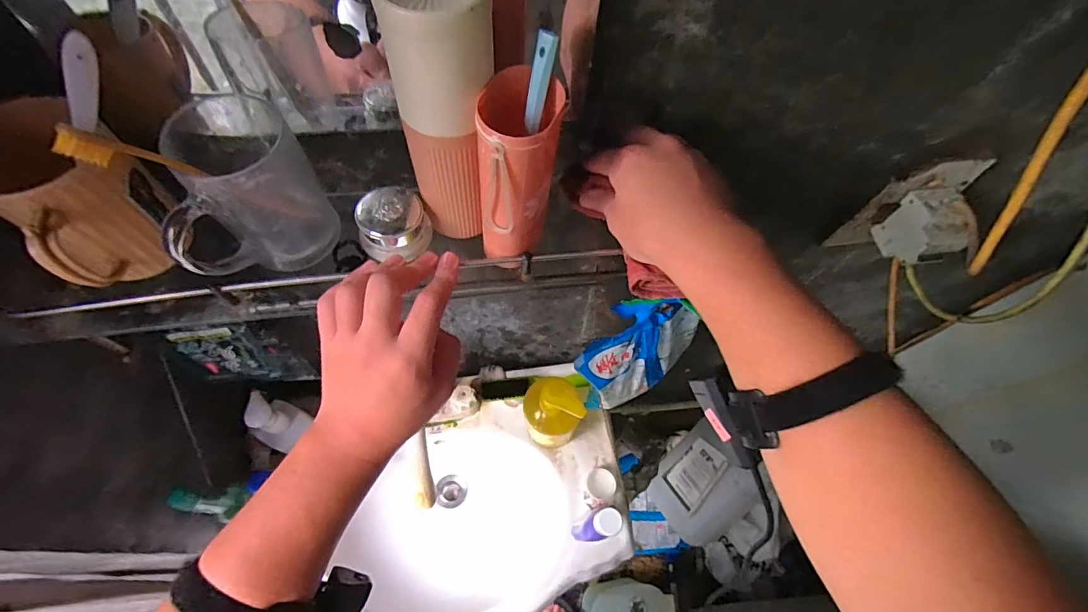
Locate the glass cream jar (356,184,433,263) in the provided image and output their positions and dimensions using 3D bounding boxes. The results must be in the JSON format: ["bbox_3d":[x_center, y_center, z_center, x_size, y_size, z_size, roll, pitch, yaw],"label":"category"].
[{"bbox_3d":[-0.124,-0.067,0.376,0.055,0.039,0.050,1,61,-3],"label":"glass cream jar"}]

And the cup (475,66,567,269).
[{"bbox_3d":[-0.019,-0.089,0.335,0.053,0.140,0.056,1,61,-3],"label":"cup"}]

